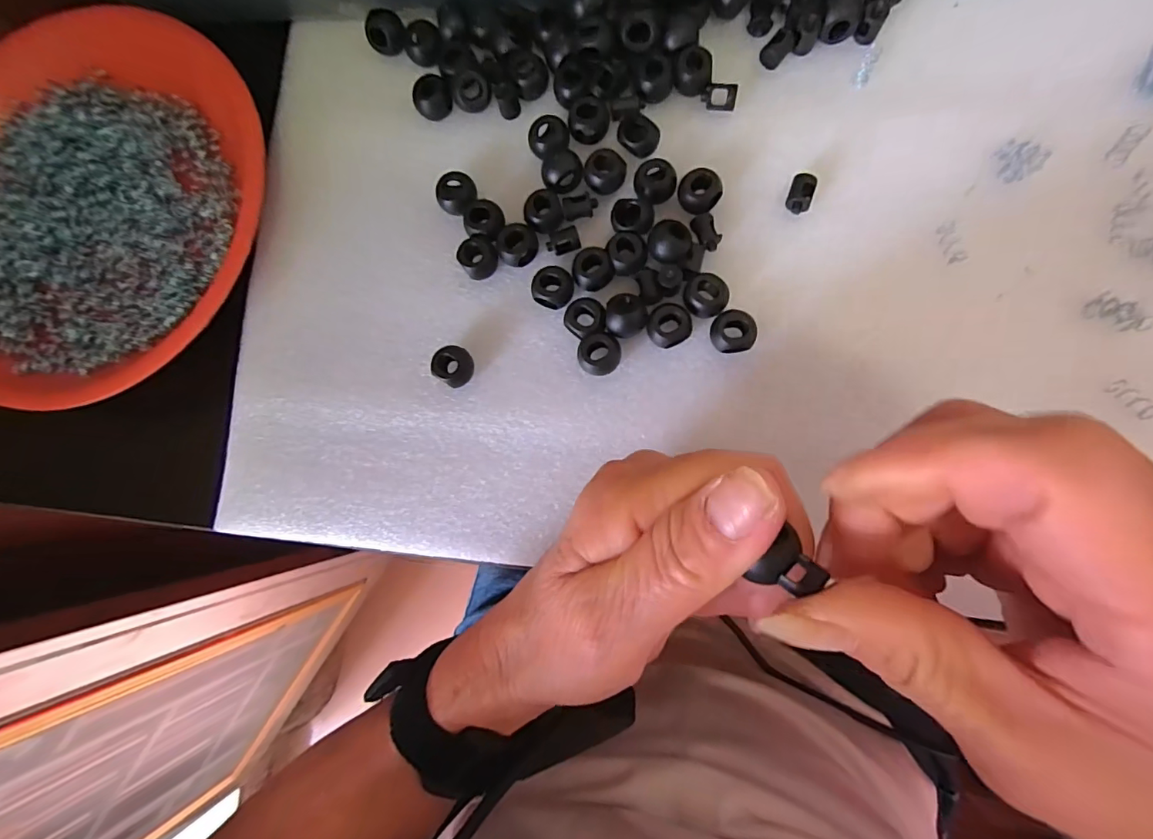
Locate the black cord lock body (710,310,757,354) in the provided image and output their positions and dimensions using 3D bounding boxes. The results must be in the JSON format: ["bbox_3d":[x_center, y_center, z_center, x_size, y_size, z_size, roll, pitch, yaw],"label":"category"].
[{"bbox_3d":[0.063,-0.035,0.203,0.017,0.010,0.016,-1,86,8],"label":"black cord lock body"}]

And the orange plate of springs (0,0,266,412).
[{"bbox_3d":[-0.236,-0.103,0.241,0.172,0.025,0.192,-26,83,5],"label":"orange plate of springs"}]

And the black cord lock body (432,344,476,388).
[{"bbox_3d":[-0.052,-0.023,0.217,0.016,0.013,0.016,30,90,9],"label":"black cord lock body"}]

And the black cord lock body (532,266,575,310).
[{"bbox_3d":[-0.010,-0.055,0.215,0.017,0.012,0.016,-1,86,8],"label":"black cord lock body"}]

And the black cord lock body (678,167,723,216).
[{"bbox_3d":[0.051,-0.094,0.210,0.015,0.011,0.016,-1,86,8],"label":"black cord lock body"}]

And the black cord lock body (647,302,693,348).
[{"bbox_3d":[0.038,-0.038,0.206,0.018,0.014,0.015,-26,83,5],"label":"black cord lock body"}]

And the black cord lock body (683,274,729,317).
[{"bbox_3d":[0.052,-0.050,0.204,0.017,0.011,0.016,-1,86,8],"label":"black cord lock body"}]

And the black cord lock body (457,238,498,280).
[{"bbox_3d":[-0.043,-0.070,0.221,0.016,0.012,0.016,-1,86,8],"label":"black cord lock body"}]

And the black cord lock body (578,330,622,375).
[{"bbox_3d":[0.010,-0.027,0.210,0.018,0.013,0.016,7,87,8],"label":"black cord lock body"}]

